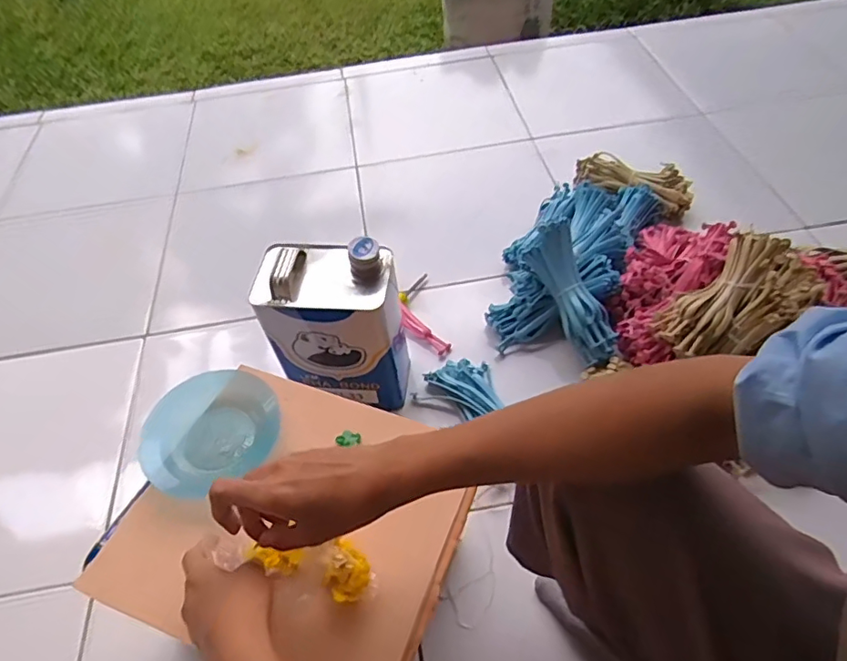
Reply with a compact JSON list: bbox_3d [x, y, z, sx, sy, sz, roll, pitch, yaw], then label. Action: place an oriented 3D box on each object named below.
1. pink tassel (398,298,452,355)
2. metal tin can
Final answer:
[{"bbox_3d":[-0.005,-0.004,0.901,0.030,0.018,0.118,-40,72,-22],"label":"pink tassel"},{"bbox_3d":[-0.116,-0.008,0.746,0.167,0.232,0.116,-2,53,5],"label":"metal tin can"}]

